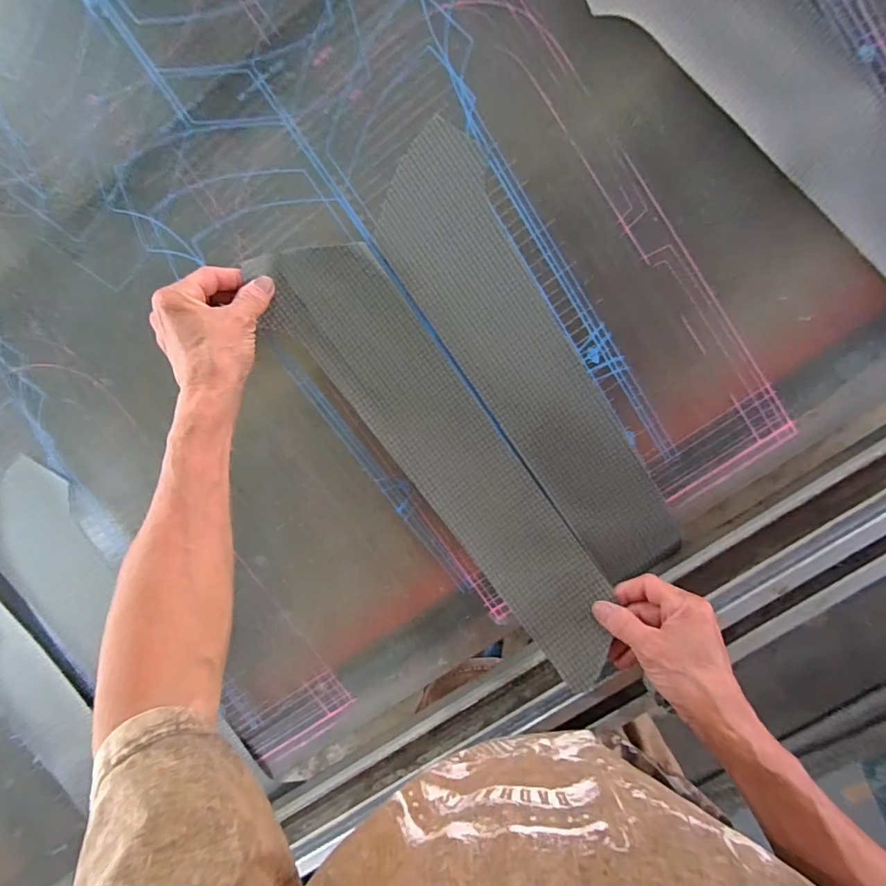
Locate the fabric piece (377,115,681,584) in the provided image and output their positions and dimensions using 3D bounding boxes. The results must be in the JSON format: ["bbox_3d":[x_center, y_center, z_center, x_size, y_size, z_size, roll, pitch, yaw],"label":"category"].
[{"bbox_3d":[0.078,-0.064,0.417,0.104,0.007,0.429,-30,96,6],"label":"fabric piece"}]

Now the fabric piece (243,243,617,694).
[{"bbox_3d":[0.007,0.008,0.411,0.099,0.034,0.454,-37,91,6],"label":"fabric piece"}]

